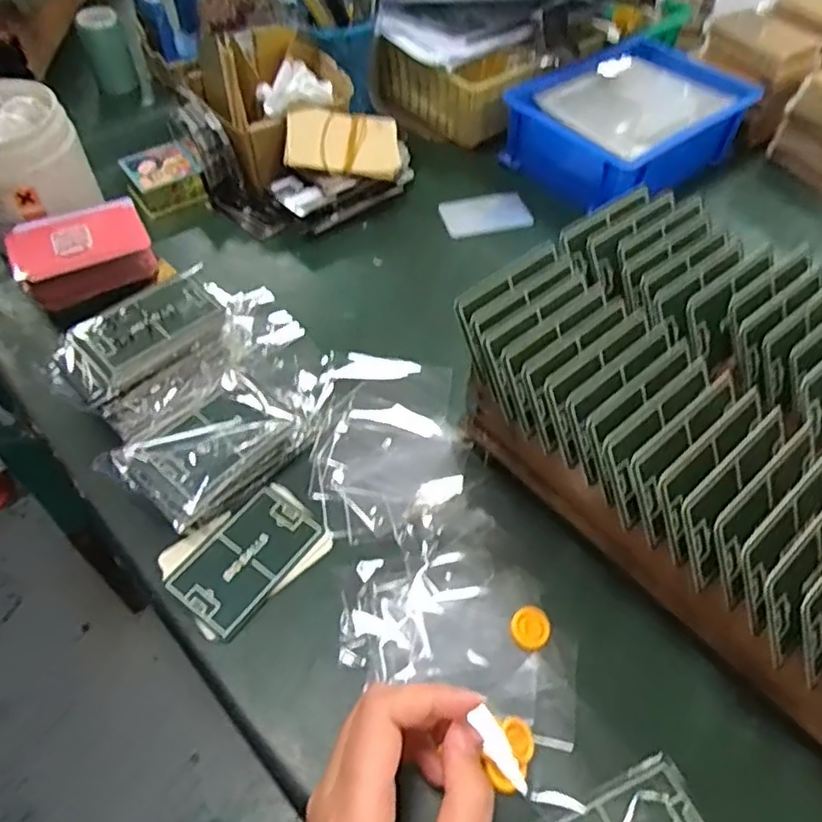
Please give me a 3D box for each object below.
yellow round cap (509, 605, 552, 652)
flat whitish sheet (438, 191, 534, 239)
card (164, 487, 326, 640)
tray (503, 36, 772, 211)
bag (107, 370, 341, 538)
[{"bbox_3d":[0.065,0.118,0.356,0.021,0.006,0.022,0,53,-1],"label":"yellow round cap"},{"bbox_3d":[0.066,-0.177,0.587,0.083,0.011,0.050,-16,55,-13],"label":"flat whitish sheet"},{"bbox_3d":[-0.095,0.086,0.382,0.050,0.004,0.082,31,59,20],"label":"card"},{"bbox_3d":[0.202,-0.270,0.614,0.207,0.068,0.158,-35,61,-24],"label":"tray"},{"bbox_3d":[-0.114,0.014,0.413,0.071,0.033,0.127,38,61,24],"label":"bag"}]

